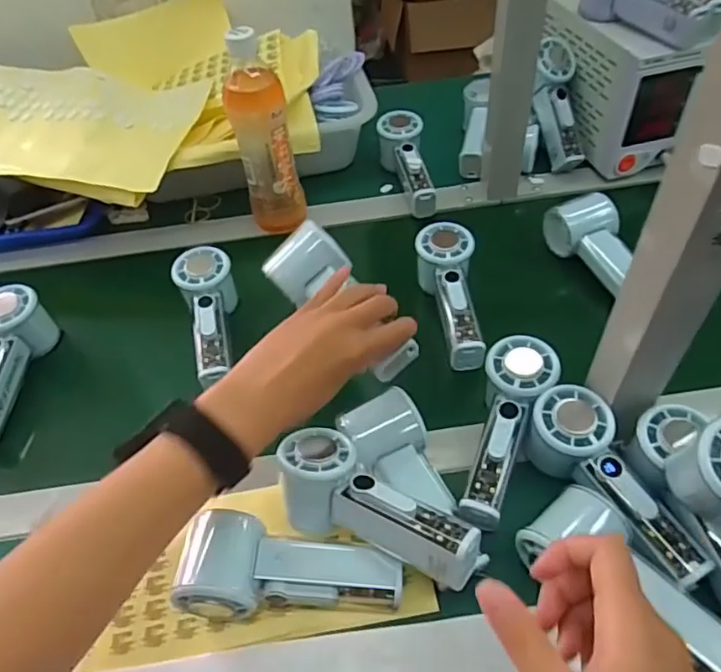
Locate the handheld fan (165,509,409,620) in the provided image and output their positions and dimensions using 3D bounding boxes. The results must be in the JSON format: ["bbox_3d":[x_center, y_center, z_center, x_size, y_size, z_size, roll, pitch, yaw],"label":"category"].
[{"bbox_3d":[-0.051,0.168,0.403,0.152,0.053,0.066,7,49,-4],"label":"handheld fan"}]

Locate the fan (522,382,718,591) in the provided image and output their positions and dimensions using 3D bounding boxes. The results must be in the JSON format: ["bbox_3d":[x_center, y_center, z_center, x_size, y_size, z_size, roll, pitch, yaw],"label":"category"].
[{"bbox_3d":[0.189,0.105,0.413,0.054,0.051,0.148,-30,52,-19],"label":"fan"}]

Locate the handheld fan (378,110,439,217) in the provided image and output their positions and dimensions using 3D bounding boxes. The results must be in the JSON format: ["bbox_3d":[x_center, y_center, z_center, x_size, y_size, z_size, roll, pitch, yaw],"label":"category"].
[{"bbox_3d":[0.063,-0.211,0.711,0.052,0.049,0.160,-12,64,-4],"label":"handheld fan"}]

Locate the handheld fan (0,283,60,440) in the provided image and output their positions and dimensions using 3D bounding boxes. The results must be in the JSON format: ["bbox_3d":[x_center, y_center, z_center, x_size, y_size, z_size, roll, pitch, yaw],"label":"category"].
[{"bbox_3d":[-0.347,0.030,0.552,0.050,0.061,0.159,-2,61,6],"label":"handheld fan"}]

